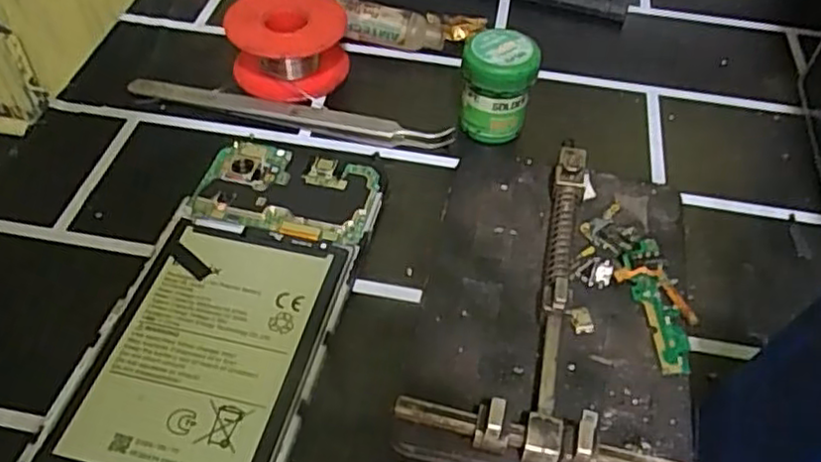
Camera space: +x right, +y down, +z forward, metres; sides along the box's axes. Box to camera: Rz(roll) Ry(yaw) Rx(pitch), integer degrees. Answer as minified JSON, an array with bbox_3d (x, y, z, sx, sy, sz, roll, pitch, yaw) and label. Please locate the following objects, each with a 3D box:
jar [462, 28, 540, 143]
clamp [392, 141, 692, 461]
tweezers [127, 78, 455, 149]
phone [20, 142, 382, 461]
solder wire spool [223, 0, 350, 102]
[{"bbox_3d":[0.036,-0.059,0.287,0.029,0.040,0.025,9,50,5],"label":"jar"},{"bbox_3d":[0.050,0.020,0.235,0.087,0.024,0.131,10,50,6],"label":"clamp"},{"bbox_3d":[-0.055,-0.052,0.298,0.146,0.008,0.010,13,50,8],"label":"tweezers"},{"bbox_3d":[-0.063,0.031,0.229,0.072,0.008,0.159,12,50,7],"label":"phone"},{"bbox_3d":[-0.055,-0.084,0.313,0.052,0.028,0.051,1,49,-2],"label":"solder wire spool"}]

